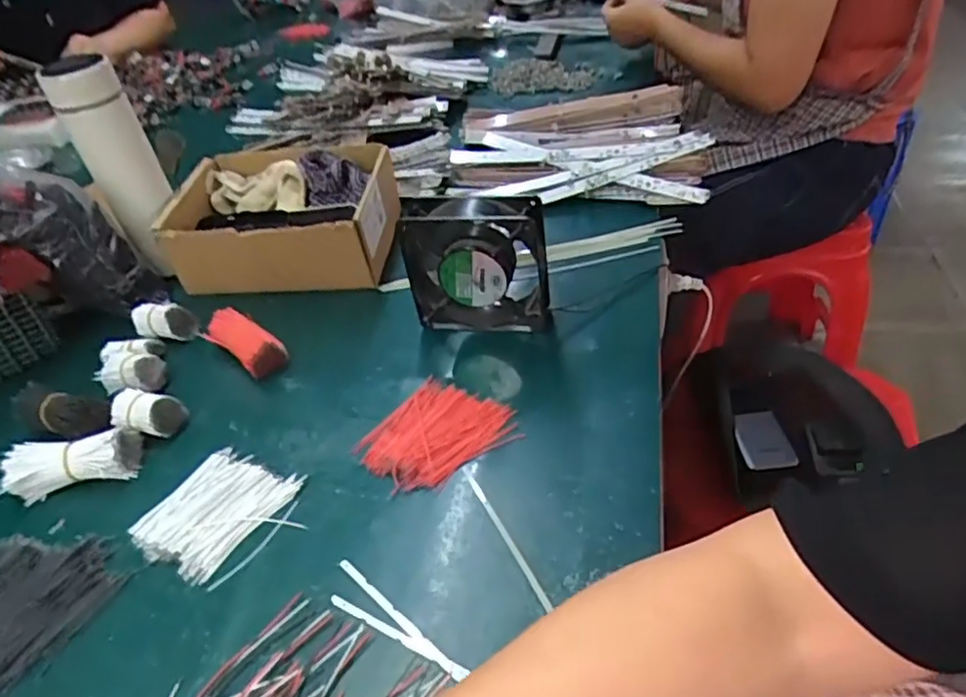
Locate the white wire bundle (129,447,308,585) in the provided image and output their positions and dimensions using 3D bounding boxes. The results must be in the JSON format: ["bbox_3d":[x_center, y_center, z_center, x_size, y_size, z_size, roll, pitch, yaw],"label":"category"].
[{"bbox_3d":[-0.194,0.119,0.479,0.104,0.009,0.096,15,45,24],"label":"white wire bundle"}]

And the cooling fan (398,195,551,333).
[{"bbox_3d":[-0.005,-0.075,0.577,0.123,0.118,0.039,3,41,12],"label":"cooling fan"}]

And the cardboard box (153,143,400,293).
[{"bbox_3d":[-0.215,-0.147,0.714,0.224,0.073,0.172,-2,40,7],"label":"cardboard box"}]

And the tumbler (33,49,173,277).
[{"bbox_3d":[-0.371,-0.183,0.678,0.064,0.213,0.066,-27,44,-21],"label":"tumbler"}]

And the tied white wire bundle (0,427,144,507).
[{"bbox_3d":[-0.327,0.090,0.516,0.099,0.035,0.044,-11,40,-3],"label":"tied white wire bundle"}]

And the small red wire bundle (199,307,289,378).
[{"bbox_3d":[-0.224,-0.008,0.610,0.092,0.021,0.036,26,50,34],"label":"small red wire bundle"}]

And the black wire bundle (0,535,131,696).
[{"bbox_3d":[-0.316,0.169,0.443,0.123,0.005,0.101,9,43,19],"label":"black wire bundle"}]

